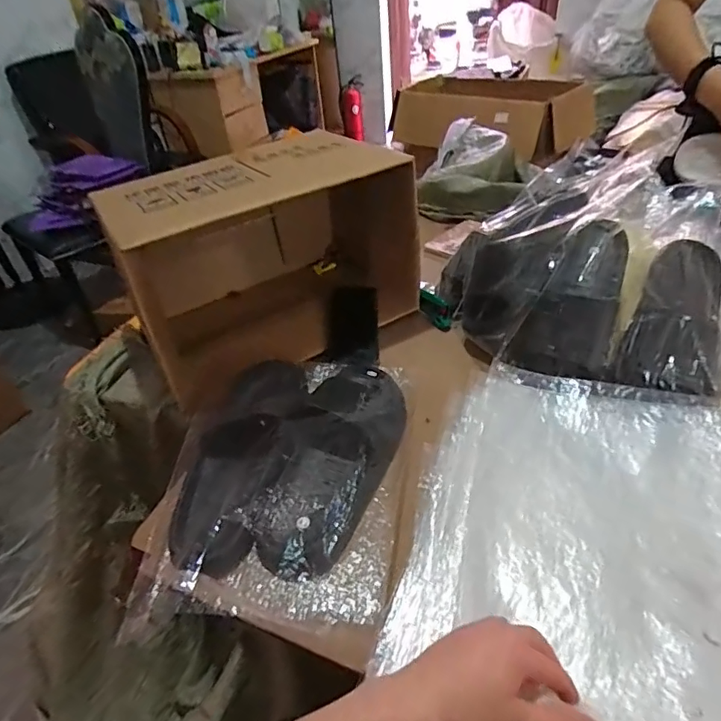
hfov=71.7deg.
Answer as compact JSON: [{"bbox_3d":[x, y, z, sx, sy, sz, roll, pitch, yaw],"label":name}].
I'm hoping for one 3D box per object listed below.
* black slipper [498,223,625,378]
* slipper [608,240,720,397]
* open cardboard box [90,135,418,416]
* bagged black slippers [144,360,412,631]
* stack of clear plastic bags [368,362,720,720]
[{"bbox_3d":[0.297,-0.081,0.671,0.114,0.080,0.229,23,81,31],"label":"black slipper"},{"bbox_3d":[0.412,-0.068,0.637,0.109,0.083,0.240,19,65,28],"label":"slipper"},{"bbox_3d":[-0.149,-0.168,0.778,0.413,0.255,0.326,-26,43,-22],"label":"open cardboard box"},{"bbox_3d":[-0.075,0.101,0.574,0.240,0.088,0.348,3,40,11],"label":"bagged black slippers"},{"bbox_3d":[0.222,0.211,0.462,0.341,0.057,0.499,8,41,17],"label":"stack of clear plastic bags"}]

